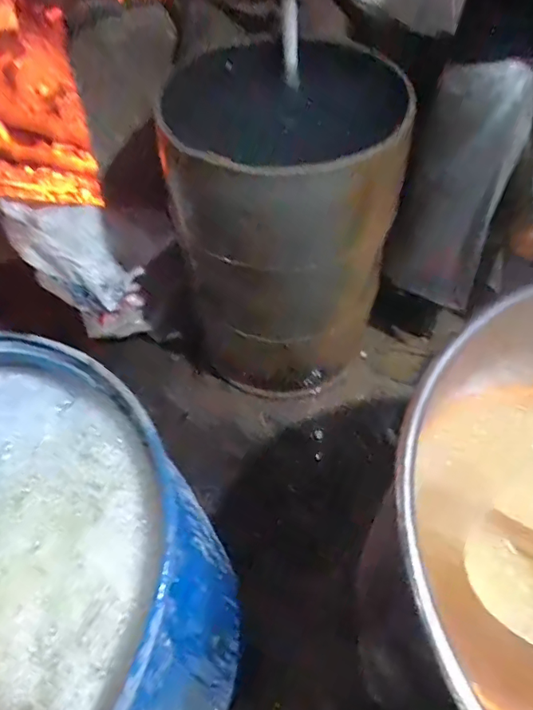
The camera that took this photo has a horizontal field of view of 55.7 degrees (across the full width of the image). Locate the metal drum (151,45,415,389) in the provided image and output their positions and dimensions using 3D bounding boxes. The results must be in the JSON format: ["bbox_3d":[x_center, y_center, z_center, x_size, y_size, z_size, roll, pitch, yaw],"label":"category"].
[{"bbox_3d":[0.086,-0.332,1.382,0.525,0.890,0.603,26,62,19],"label":"metal drum"}]

